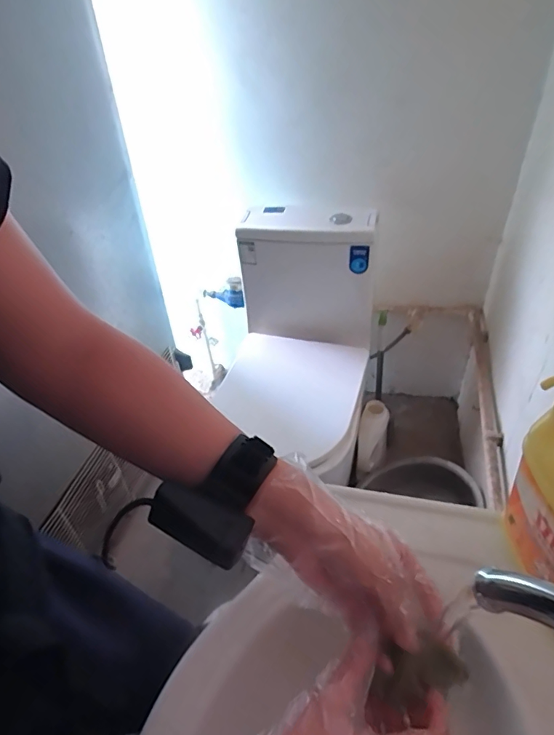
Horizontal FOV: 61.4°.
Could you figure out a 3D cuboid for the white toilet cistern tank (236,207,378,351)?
[{"bbox_3d":[0.086,-0.257,1.316,0.369,0.331,0.156,7,41,13],"label":"white toilet cistern tank"}]

